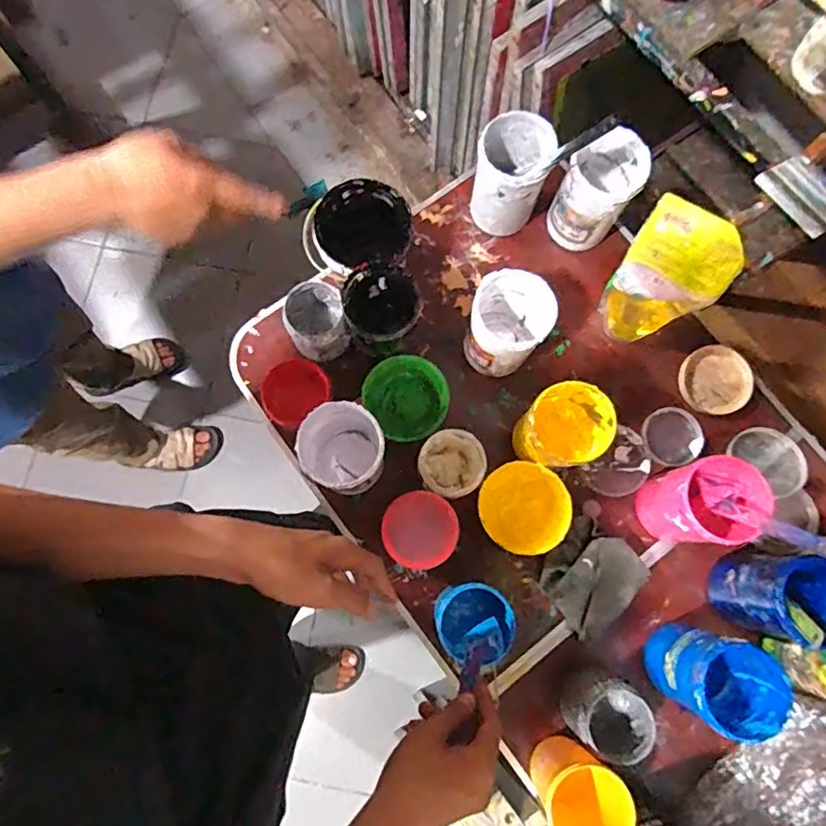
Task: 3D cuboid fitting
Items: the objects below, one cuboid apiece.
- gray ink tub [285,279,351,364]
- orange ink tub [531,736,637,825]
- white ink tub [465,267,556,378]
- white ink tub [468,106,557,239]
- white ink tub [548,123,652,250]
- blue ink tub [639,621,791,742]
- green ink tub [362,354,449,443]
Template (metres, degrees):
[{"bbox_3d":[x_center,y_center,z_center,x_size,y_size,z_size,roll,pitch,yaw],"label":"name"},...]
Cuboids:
[{"bbox_3d":[-0.131,-0.125,0.761,0.075,0.081,0.094,-20,79,-4],"label":"gray ink tub"},{"bbox_3d":[0.181,0.413,0.623,0.085,0.111,0.088,0,78,0],"label":"orange ink tub"},{"bbox_3d":[0.120,-0.115,0.733,0.092,0.135,0.106,24,79,5],"label":"white ink tub"},{"bbox_3d":[0.129,-0.318,0.768,0.088,0.134,0.095,0,78,0],"label":"white ink tub"},{"bbox_3d":[0.244,-0.296,0.761,0.088,0.132,0.096,0,78,0],"label":"white ink tub"},{"bbox_3d":[0.340,0.299,0.642,0.101,0.120,0.093,0,78,0],"label":"blue ink tub"},{"bbox_3d":[-0.006,-0.016,0.767,0.100,0.075,0.108,0,78,0],"label":"green ink tub"}]

